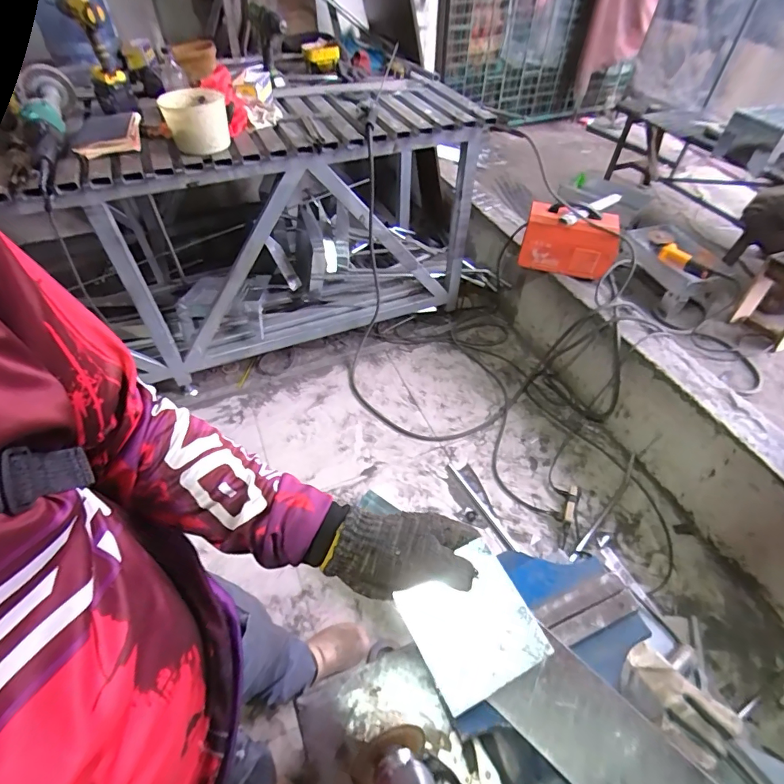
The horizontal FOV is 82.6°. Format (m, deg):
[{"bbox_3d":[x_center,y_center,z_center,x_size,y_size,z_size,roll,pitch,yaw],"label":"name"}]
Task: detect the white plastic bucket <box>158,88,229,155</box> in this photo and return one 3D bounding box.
[{"bbox_3d":[-0.522,-0.732,1.197,0.157,0.116,0.175,-15,51,-13],"label":"white plastic bucket"}]

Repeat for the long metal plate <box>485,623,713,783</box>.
[{"bbox_3d":[0.244,0.387,0.459,0.278,0.011,0.099,39,65,14],"label":"long metal plate"}]

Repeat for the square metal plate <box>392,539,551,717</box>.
[{"bbox_3d":[0.071,0.207,0.399,0.102,0.009,0.103,-29,57,-9],"label":"square metal plate"}]

